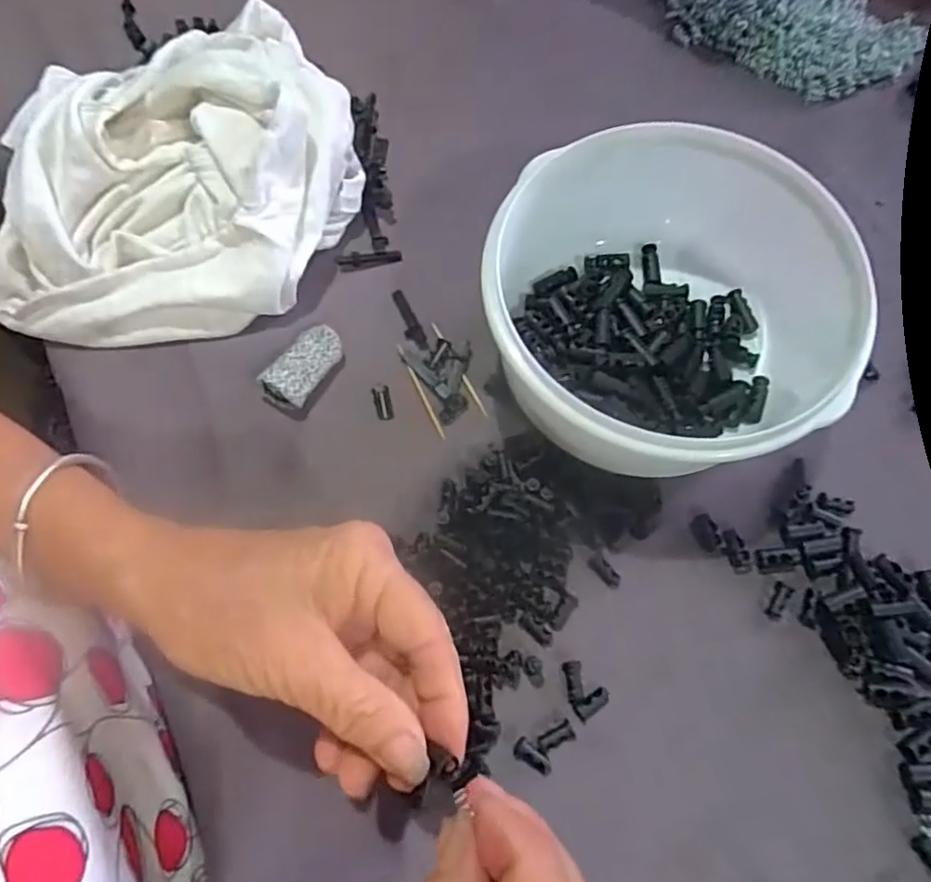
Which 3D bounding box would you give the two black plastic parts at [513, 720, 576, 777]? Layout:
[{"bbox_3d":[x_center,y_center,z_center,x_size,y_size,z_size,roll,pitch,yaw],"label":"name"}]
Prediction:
[{"bbox_3d":[0.035,0.131,0.274,0.018,0.005,0.025,40,77,14],"label":"two black plastic parts"}]

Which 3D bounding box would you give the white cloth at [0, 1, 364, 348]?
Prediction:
[{"bbox_3d":[-0.157,-0.136,0.340,0.192,0.064,0.155,-3,71,1],"label":"white cloth"}]

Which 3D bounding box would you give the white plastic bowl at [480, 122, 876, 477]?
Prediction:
[{"bbox_3d":[0.089,-0.057,0.298,0.151,0.077,0.149,-1,71,2],"label":"white plastic bowl"}]

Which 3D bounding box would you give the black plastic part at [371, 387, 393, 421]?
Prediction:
[{"bbox_3d":[-0.043,-0.019,0.329,0.009,0.004,0.017,-16,71,-4],"label":"black plastic part"}]

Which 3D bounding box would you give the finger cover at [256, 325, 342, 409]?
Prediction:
[{"bbox_3d":[-0.083,-0.039,0.327,0.023,0.018,0.046,29,74,11],"label":"finger cover"}]

